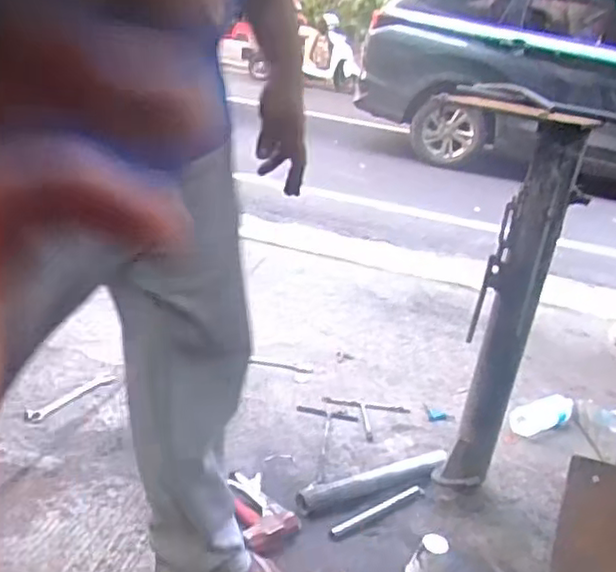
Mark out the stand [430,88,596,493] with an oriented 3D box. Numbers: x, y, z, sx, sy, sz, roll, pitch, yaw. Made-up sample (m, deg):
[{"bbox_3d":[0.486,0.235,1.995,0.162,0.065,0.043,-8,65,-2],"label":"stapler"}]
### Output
[{"bbox_3d":[0.386,0.004,1.472,0.158,0.813,0.357,4,23,-4],"label":"stand"}]

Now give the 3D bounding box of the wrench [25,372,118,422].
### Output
[{"bbox_3d":[-0.596,0.280,1.692,0.043,0.020,0.276,20,23,26],"label":"wrench"}]

